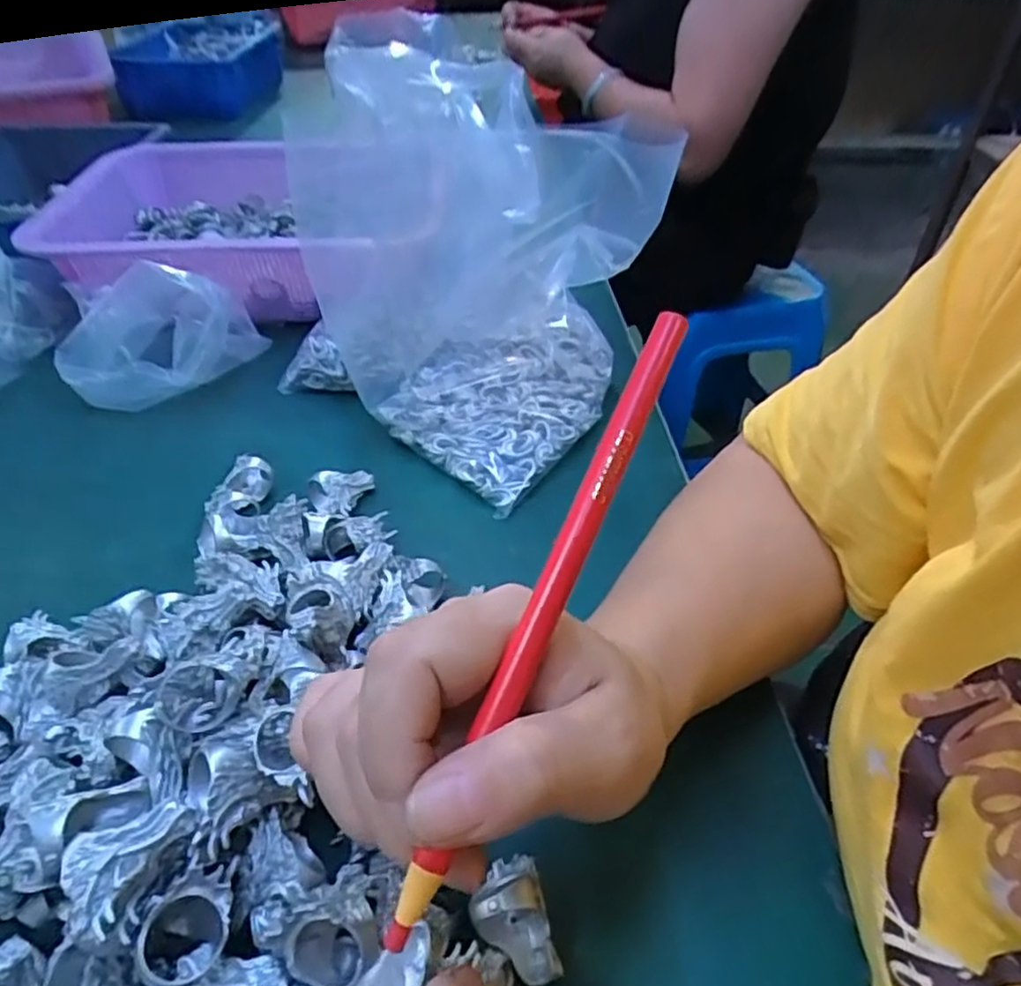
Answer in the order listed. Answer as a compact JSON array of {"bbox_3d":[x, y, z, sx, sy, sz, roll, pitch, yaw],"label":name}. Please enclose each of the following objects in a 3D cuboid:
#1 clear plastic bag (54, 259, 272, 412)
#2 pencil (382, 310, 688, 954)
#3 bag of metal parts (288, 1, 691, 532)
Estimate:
[{"bbox_3d":[-0.241,-0.114,0.477,0.121,0.081,0.092,-1,43,0],"label":"clear plastic bag"},{"bbox_3d":[0.010,0.027,0.174,0.011,0.006,0.167,21,78,22],"label":"pencil"},{"bbox_3d":[-0.026,-0.138,0.420,0.144,0.185,0.207,-34,52,-30],"label":"bag of metal parts"}]

